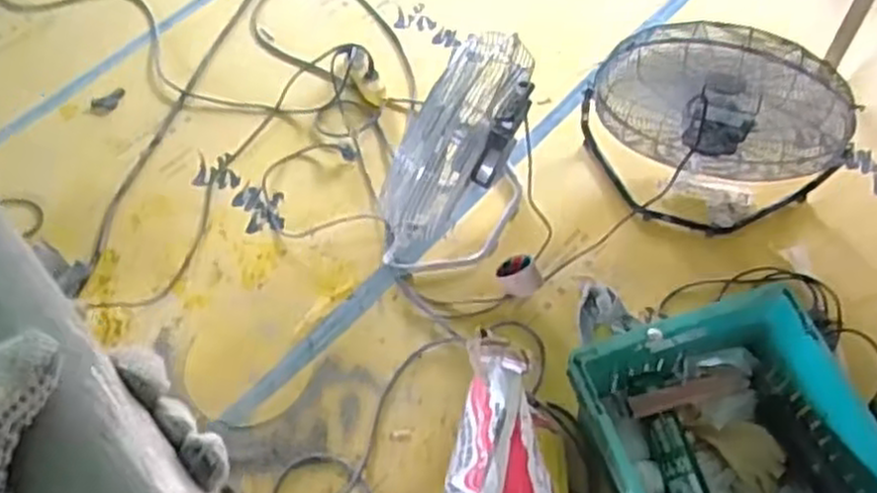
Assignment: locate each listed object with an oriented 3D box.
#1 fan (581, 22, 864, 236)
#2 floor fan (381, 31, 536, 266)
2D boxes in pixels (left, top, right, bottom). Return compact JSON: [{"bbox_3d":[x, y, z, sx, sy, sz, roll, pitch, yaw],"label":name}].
[{"bbox_3d":[0.542,-0.238,1.572,0.506,0.436,0.188,11,60,10],"label":"fan"},{"bbox_3d":[0.049,-0.152,1.568,0.205,0.399,0.414,25,63,17],"label":"floor fan"}]

